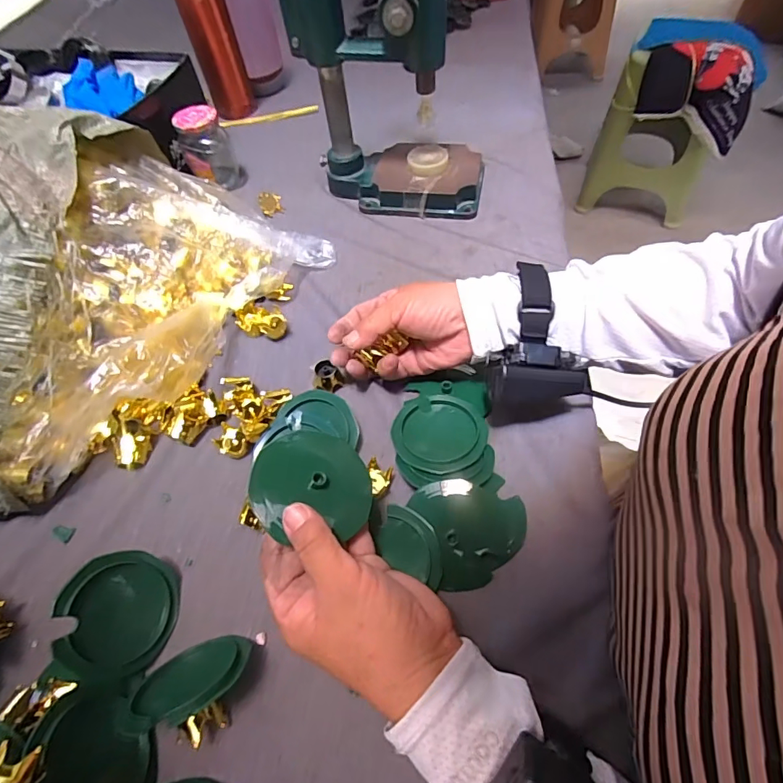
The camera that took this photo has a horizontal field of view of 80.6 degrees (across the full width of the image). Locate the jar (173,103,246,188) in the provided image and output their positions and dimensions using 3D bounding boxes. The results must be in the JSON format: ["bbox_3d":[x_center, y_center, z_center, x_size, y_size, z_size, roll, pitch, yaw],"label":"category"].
[{"bbox_3d":[-0.247,-0.328,0.623,0.072,0.091,0.064,-20,57,-8],"label":"jar"}]

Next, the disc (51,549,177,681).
[{"bbox_3d":[-0.181,0.146,0.307,0.070,0.008,0.072,21,52,-30],"label":"disc"}]

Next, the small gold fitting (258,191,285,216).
[{"bbox_3d":[-0.157,-0.243,0.599,0.030,0.028,0.013,-7,56,0],"label":"small gold fitting"}]

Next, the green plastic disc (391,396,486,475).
[{"bbox_3d":[0.039,0.033,0.382,0.073,0.004,0.077,-1,44,1],"label":"green plastic disc"}]

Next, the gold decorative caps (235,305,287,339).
[{"bbox_3d":[-0.137,-0.072,0.480,0.057,0.021,0.029,17,59,15],"label":"gold decorative caps"}]

